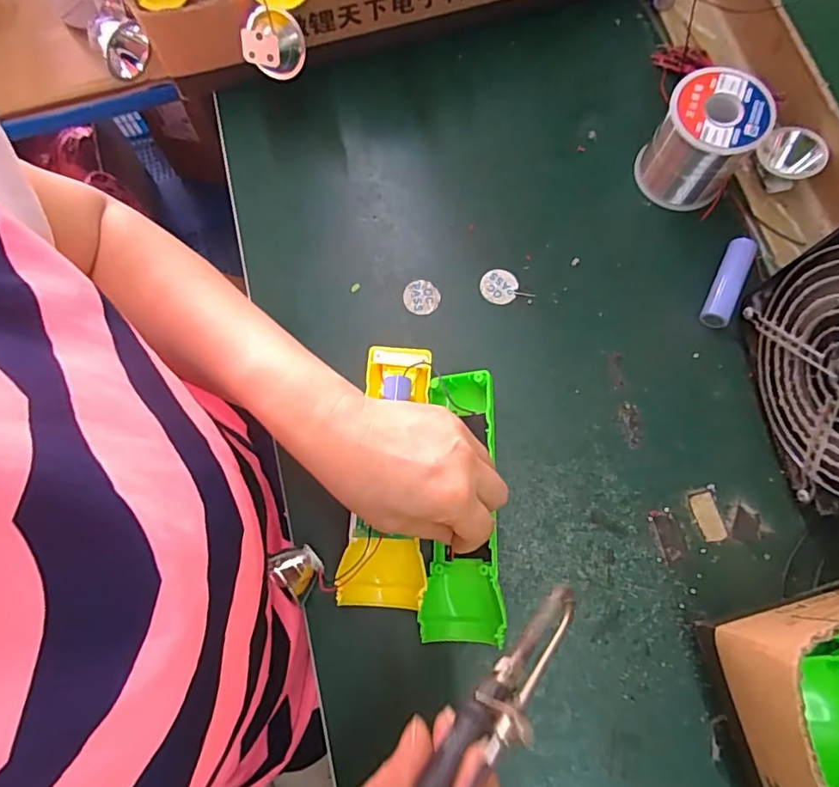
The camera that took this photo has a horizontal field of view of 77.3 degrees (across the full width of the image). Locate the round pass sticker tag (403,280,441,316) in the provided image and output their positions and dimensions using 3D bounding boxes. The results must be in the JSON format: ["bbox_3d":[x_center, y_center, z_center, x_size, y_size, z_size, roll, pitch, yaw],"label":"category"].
[{"bbox_3d":[0.001,-0.070,0.381,0.026,0.004,0.025,0,75,1],"label":"round pass sticker tag"}]

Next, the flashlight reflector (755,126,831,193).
[{"bbox_3d":[0.266,-0.169,0.381,0.040,0.038,0.032,40,79,11],"label":"flashlight reflector"}]

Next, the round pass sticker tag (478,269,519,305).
[{"bbox_3d":[0.058,-0.079,0.382,0.026,0.004,0.025,0,75,1],"label":"round pass sticker tag"}]

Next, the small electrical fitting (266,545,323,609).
[{"bbox_3d":[-0.072,0.104,0.311,0.023,0.019,0.031,-41,78,-9],"label":"small electrical fitting"}]

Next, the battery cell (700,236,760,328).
[{"bbox_3d":[0.217,-0.078,0.368,0.019,0.018,0.066,26,77,8],"label":"battery cell"}]

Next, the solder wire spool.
[{"bbox_3d":[0.199,-0.179,0.373,0.063,0.066,0.059,0,75,1],"label":"solder wire spool"}]

